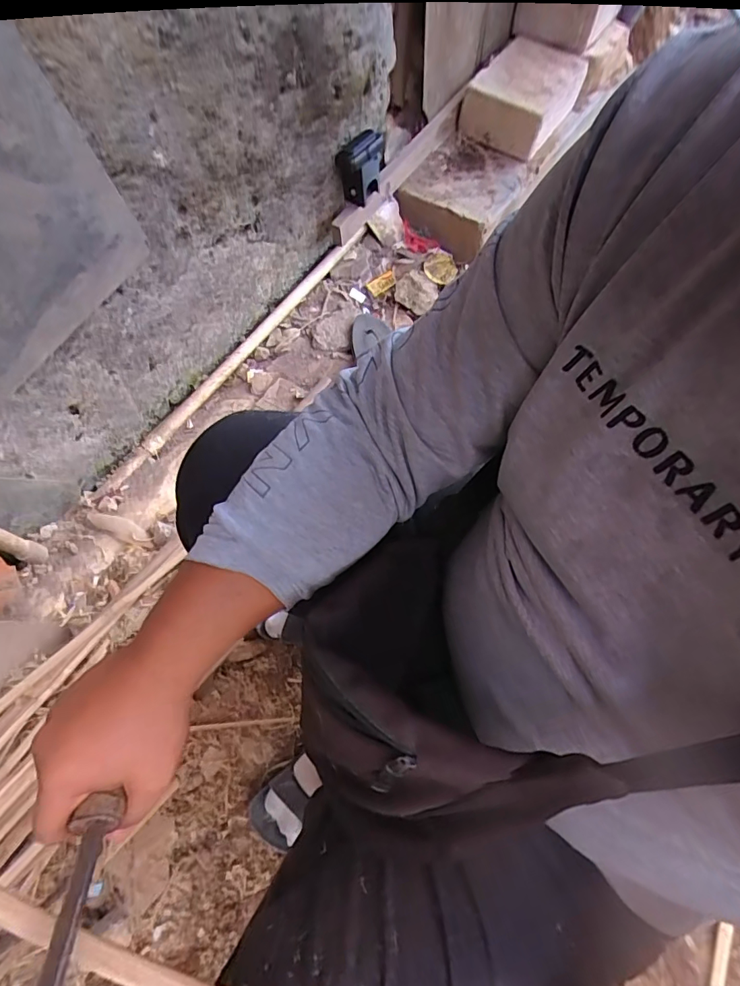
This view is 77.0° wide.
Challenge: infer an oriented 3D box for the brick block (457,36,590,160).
[{"bbox_3d":[0.400,-1.034,1.208,0.219,0.118,0.333,29,66,13],"label":"brick block"}]

